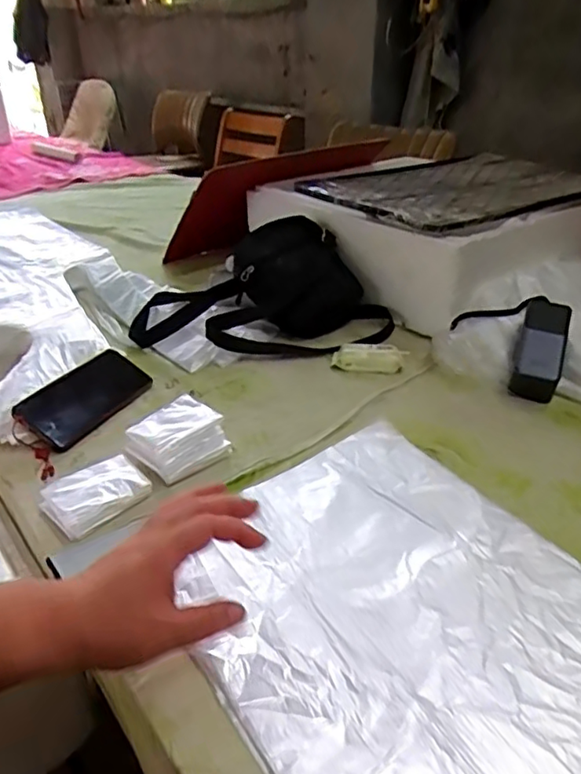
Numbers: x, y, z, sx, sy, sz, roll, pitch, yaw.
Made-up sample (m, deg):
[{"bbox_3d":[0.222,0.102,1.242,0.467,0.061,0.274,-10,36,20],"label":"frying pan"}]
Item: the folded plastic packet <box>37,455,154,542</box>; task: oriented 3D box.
[{"bbox_3d":[-0.196,0.108,0.586,0.093,0.026,0.073,-26,40,-33],"label":"folded plastic packet"}]

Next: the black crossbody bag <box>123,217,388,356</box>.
[{"bbox_3d":[-0.040,-0.154,0.882,0.383,0.137,0.211,4,33,8],"label":"black crossbody bag"}]

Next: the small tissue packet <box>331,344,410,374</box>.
[{"bbox_3d":[0.108,-0.041,0.803,0.100,0.020,0.056,2,33,5],"label":"small tissue packet"}]

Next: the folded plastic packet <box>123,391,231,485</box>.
[{"bbox_3d":[-0.124,0.058,0.634,0.094,0.040,0.084,-27,41,-34],"label":"folded plastic packet"}]

